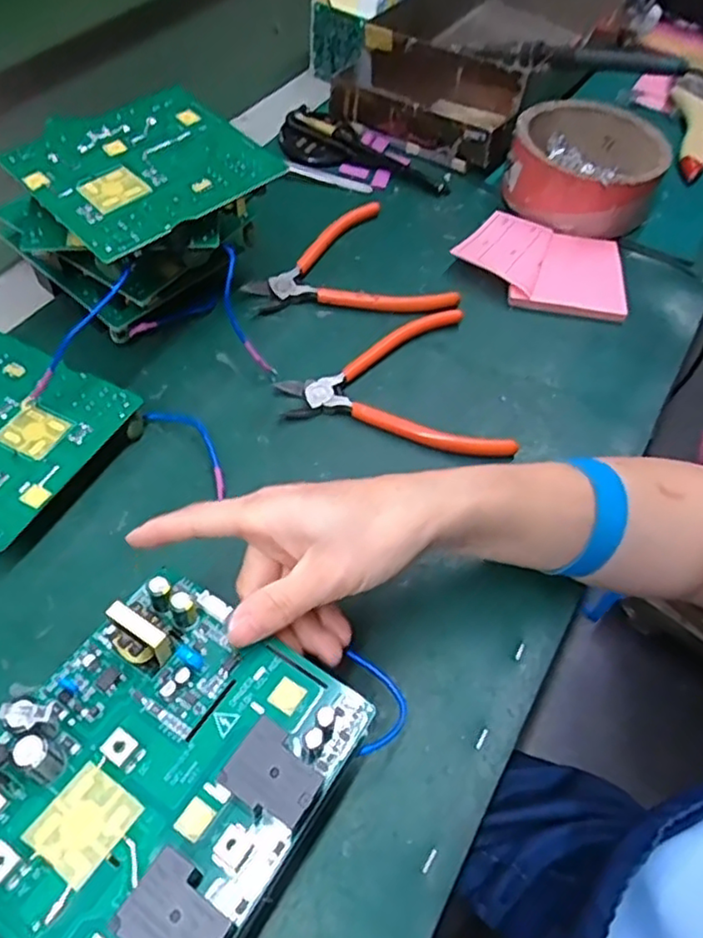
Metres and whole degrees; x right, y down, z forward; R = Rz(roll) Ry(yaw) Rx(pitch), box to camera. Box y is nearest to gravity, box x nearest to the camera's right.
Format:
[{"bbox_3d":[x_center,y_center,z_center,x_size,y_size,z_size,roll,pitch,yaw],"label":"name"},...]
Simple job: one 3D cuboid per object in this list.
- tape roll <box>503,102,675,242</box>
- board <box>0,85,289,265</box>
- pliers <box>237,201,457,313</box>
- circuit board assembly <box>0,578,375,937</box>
[{"bbox_3d":[0.191,-0.249,0.542,0.117,0.059,0.128,2,56,-3],"label":"tape roll"},{"bbox_3d":[-0.124,-0.183,0.393,0.128,0.004,0.114,-37,69,-23],"label":"board"},{"bbox_3d":[-0.010,-0.145,0.487,0.133,0.011,0.123,-20,60,-18],"label":"pliers"},{"bbox_3d":[-0.071,0.108,0.239,0.113,0.027,0.128,30,59,14],"label":"circuit board assembly"}]

